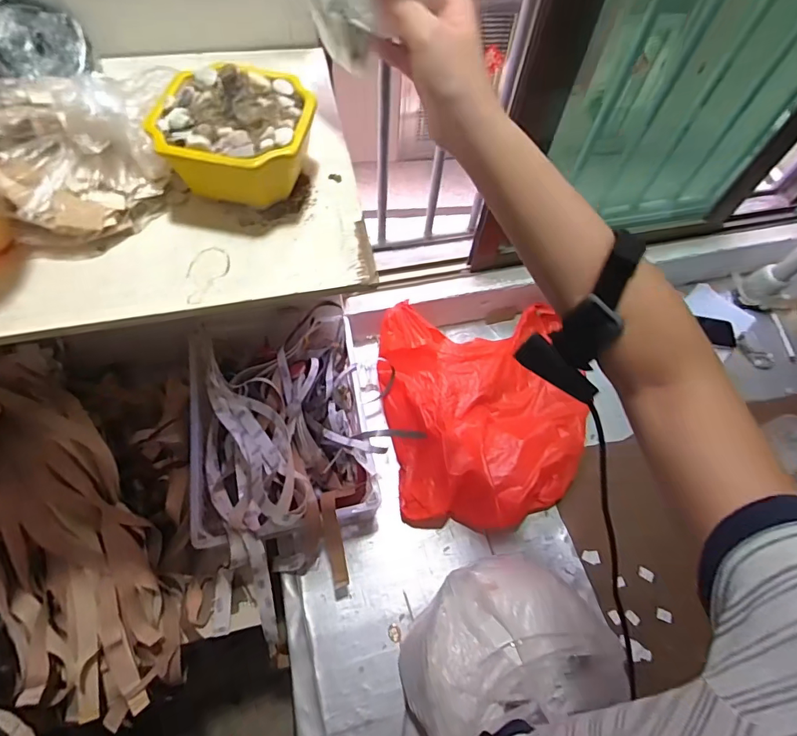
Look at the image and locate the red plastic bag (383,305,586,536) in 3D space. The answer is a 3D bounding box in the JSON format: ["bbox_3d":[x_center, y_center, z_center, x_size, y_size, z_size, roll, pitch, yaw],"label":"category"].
[{"bbox_3d":[0.186,0.080,0.887,0.408,0.123,0.422,-8,63,-7],"label":"red plastic bag"}]

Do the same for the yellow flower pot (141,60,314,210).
[{"bbox_3d":[-0.122,-0.177,0.344,0.107,0.083,0.106,15,62,4],"label":"yellow flower pot"}]

